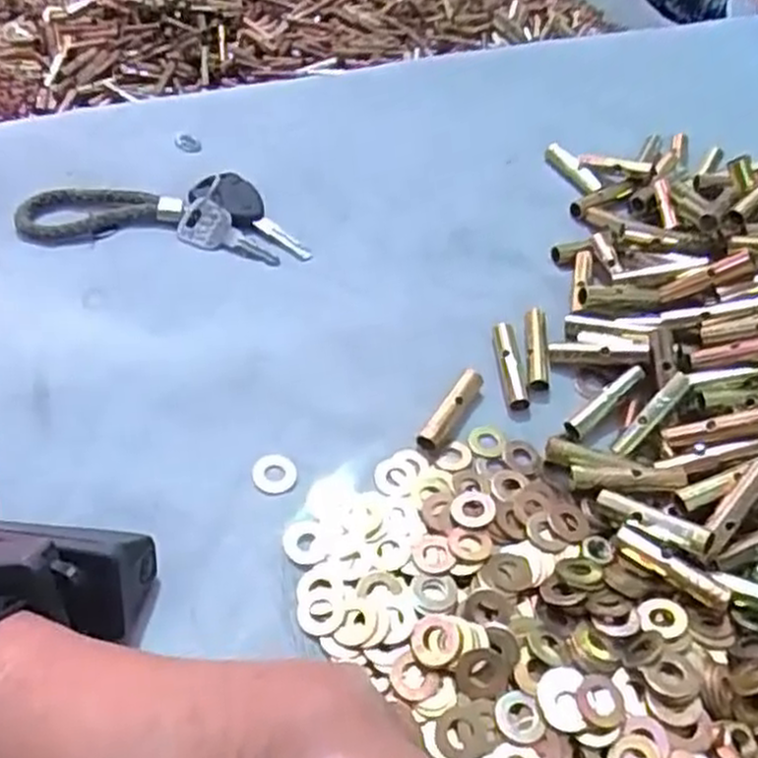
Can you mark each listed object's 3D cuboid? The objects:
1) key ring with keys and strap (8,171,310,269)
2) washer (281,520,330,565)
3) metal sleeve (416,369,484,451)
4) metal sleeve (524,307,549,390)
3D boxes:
[{"bbox_3d":[-0.107,-0.088,0.392,0.136,0.013,0.054,3,50,-3],"label":"key ring with keys and strap"},{"bbox_3d":[-0.027,0.060,0.289,0.017,0.004,0.018,3,50,-3],"label":"washer"},{"bbox_3d":[0.031,0.012,0.328,0.009,0.009,0.046,28,53,17],"label":"metal sleeve"},{"bbox_3d":[0.072,-0.014,0.354,0.010,0.007,0.043,4,50,-1],"label":"metal sleeve"}]

